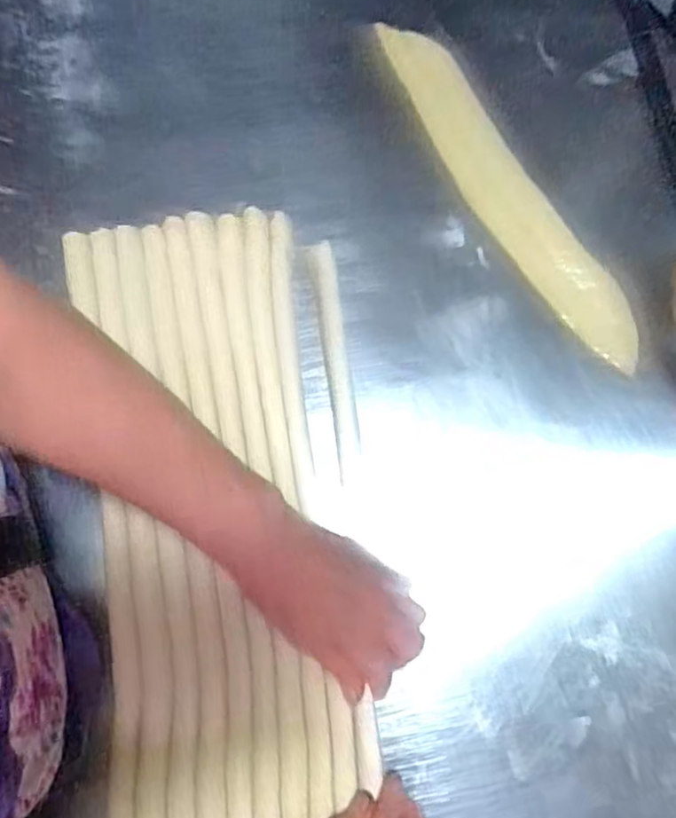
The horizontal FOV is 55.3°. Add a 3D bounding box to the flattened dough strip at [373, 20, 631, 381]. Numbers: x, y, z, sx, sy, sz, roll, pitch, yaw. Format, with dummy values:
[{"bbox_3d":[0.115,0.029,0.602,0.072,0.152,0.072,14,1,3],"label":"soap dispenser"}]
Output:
[{"bbox_3d":[0.129,-0.177,0.516,0.050,0.023,0.339,-29,78,-7],"label":"flattened dough strip"}]

